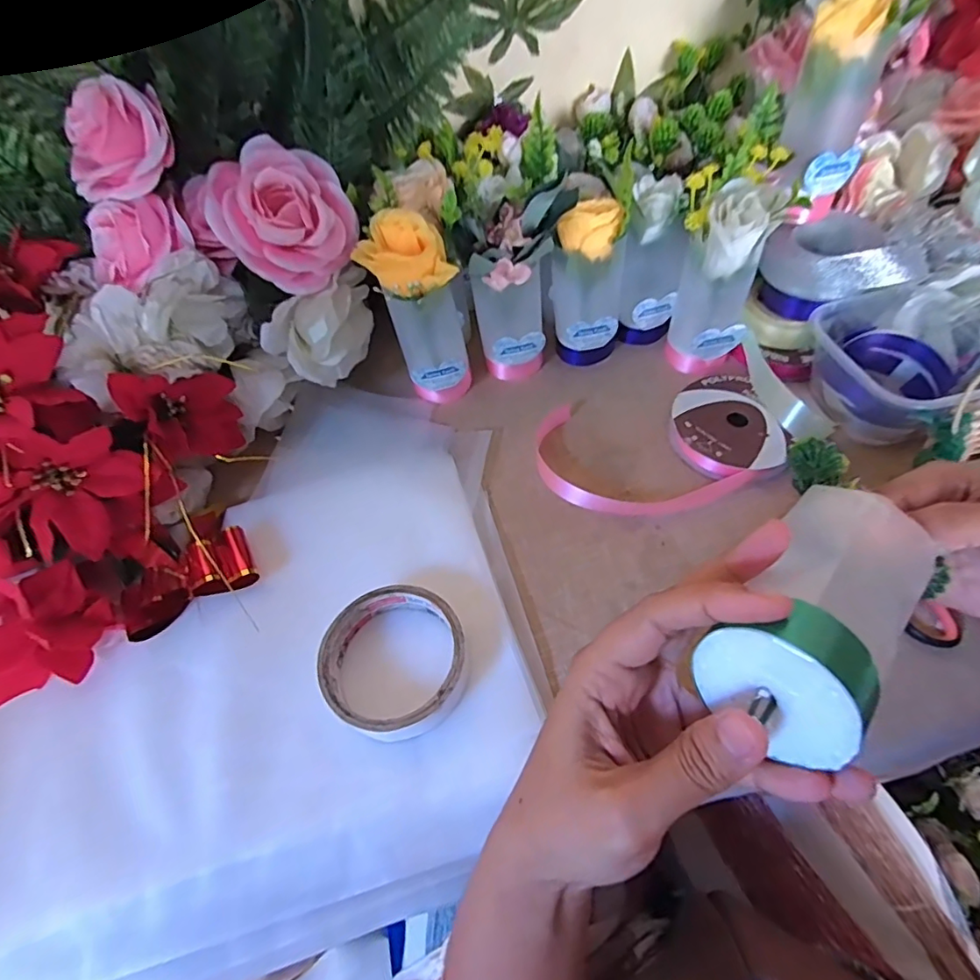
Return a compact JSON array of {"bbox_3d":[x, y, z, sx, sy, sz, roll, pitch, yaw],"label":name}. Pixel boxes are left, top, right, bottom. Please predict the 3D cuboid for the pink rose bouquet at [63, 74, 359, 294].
[{"bbox_3d":[-0.192,-0.200,0.364,0.186,0.099,0.073,-1,55,3],"label":"pink rose bouquet"}]

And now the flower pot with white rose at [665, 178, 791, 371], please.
[{"bbox_3d":[0.181,-0.156,0.419,0.058,0.147,0.058,-1,55,2],"label":"flower pot with white rose"}]

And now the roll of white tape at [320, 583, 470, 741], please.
[{"bbox_3d":[-0.057,0.102,0.319,0.085,0.024,0.087,-1,55,2],"label":"roll of white tape"}]

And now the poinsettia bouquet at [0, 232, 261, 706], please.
[{"bbox_3d":[-0.282,-0.011,0.331,0.222,0.154,0.196,-22,56,-12],"label":"poinsettia bouquet"}]

